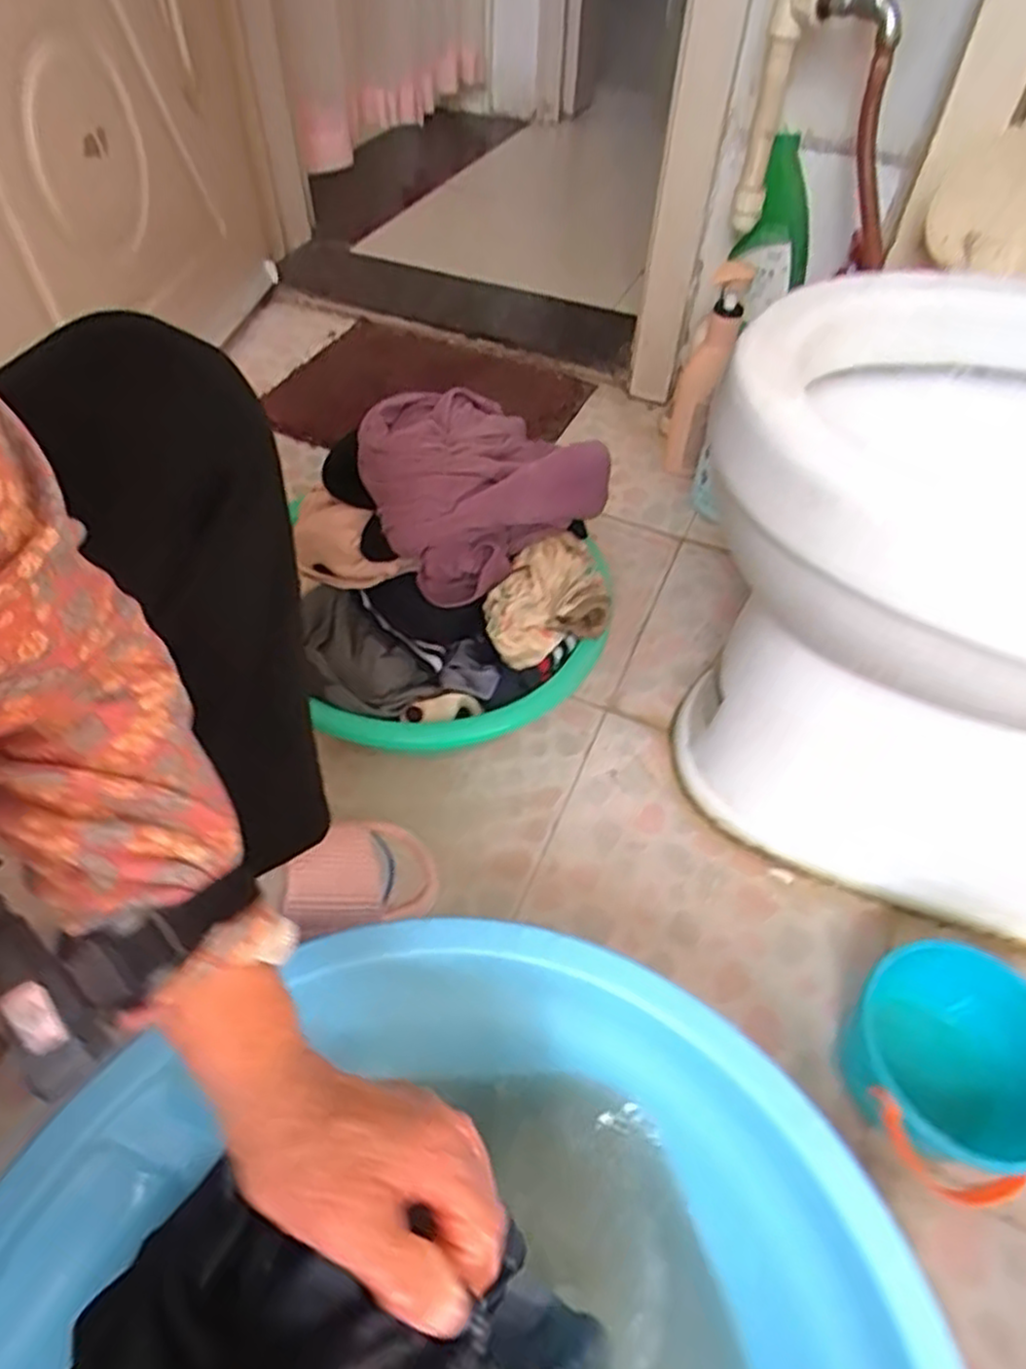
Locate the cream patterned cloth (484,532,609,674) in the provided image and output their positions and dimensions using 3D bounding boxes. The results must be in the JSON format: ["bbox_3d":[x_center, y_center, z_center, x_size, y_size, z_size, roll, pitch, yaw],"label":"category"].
[{"bbox_3d":[0.037,-0.078,0.662,0.083,0.075,0.129,38,60,27],"label":"cream patterned cloth"}]

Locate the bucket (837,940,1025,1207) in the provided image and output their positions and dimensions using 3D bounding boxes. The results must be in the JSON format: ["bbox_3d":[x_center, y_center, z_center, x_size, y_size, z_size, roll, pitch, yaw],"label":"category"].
[{"bbox_3d":[0.311,0.276,0.538,0.142,0.104,0.138,0,51,0],"label":"bucket"}]

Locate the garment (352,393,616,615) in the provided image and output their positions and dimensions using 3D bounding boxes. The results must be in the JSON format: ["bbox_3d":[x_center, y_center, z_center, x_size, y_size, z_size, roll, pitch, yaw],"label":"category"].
[{"bbox_3d":[-0.032,-0.173,0.646,0.196,0.112,0.142,-32,57,-23],"label":"garment"}]

